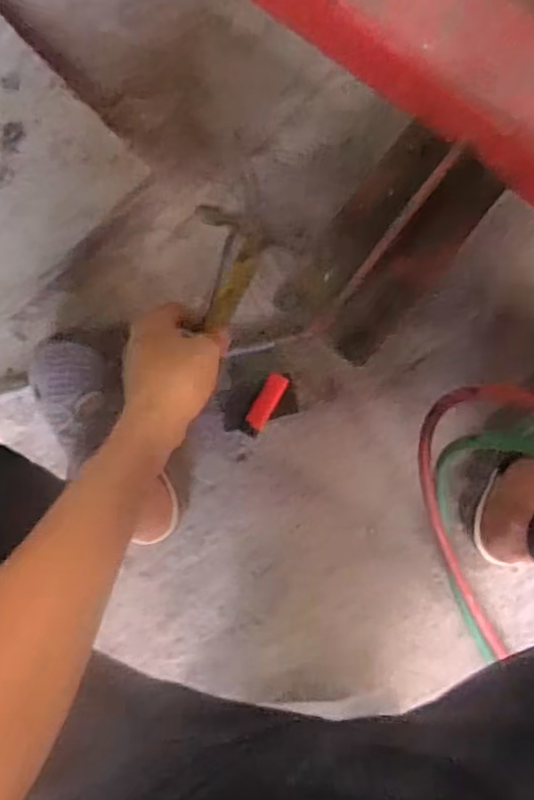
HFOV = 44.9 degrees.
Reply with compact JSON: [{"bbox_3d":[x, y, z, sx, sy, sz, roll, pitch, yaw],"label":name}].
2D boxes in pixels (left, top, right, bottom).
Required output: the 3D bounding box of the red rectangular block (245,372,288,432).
[{"bbox_3d":[0.000,0.002,0.761,0.024,0.017,0.067,30,89,7],"label":"red rectangular block"}]

